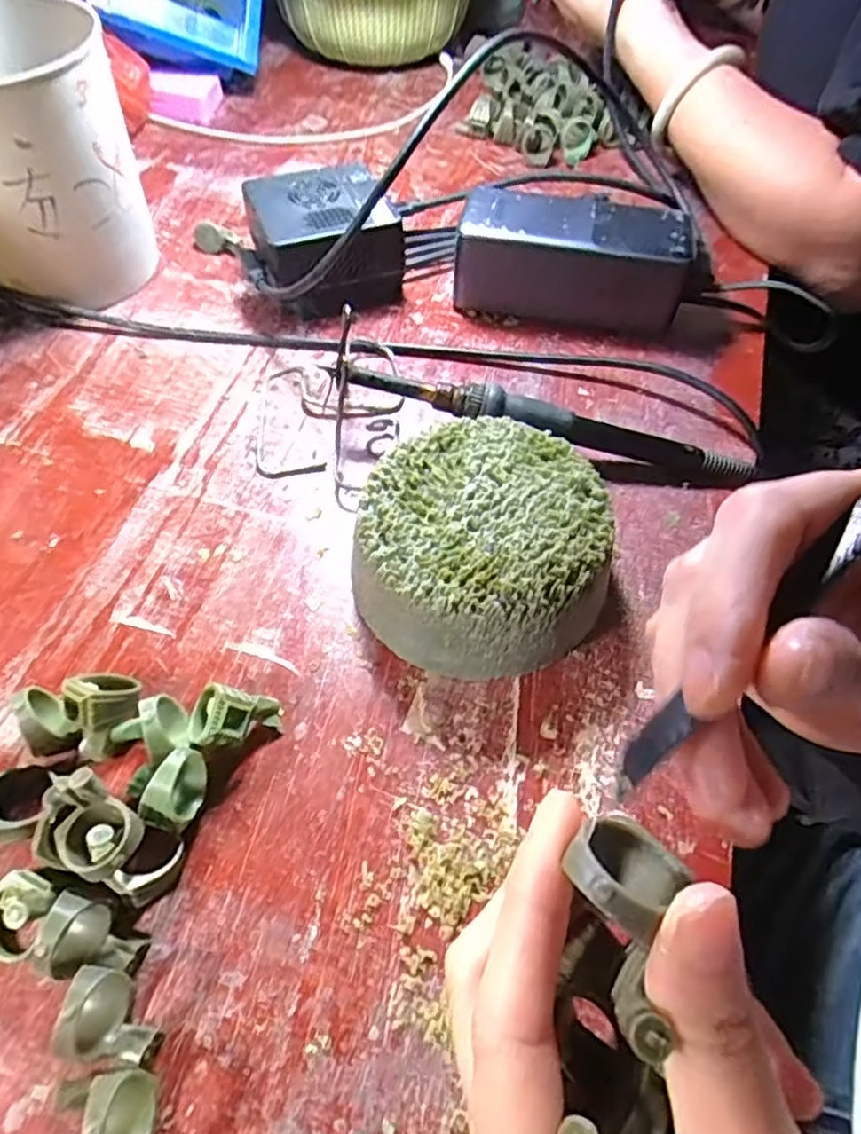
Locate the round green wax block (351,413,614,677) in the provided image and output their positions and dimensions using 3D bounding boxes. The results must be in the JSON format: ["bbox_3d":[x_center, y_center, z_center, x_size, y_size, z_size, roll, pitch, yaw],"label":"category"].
[{"bbox_3d":[0.022,-0.009,0.274,0.099,0.046,0.100,1,56,-1],"label":"round green wax block"}]

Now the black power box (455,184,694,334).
[{"bbox_3d":[0.082,-0.181,0.384,0.130,0.054,0.056,11,57,6],"label":"black power box"}]

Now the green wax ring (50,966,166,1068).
[{"bbox_3d":[-0.091,0.129,0.189,0.023,0.028,0.021,10,57,5],"label":"green wax ring"}]

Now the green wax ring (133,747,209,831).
[{"bbox_3d":[-0.086,0.078,0.227,0.015,0.023,0.026,17,58,9],"label":"green wax ring"}]

